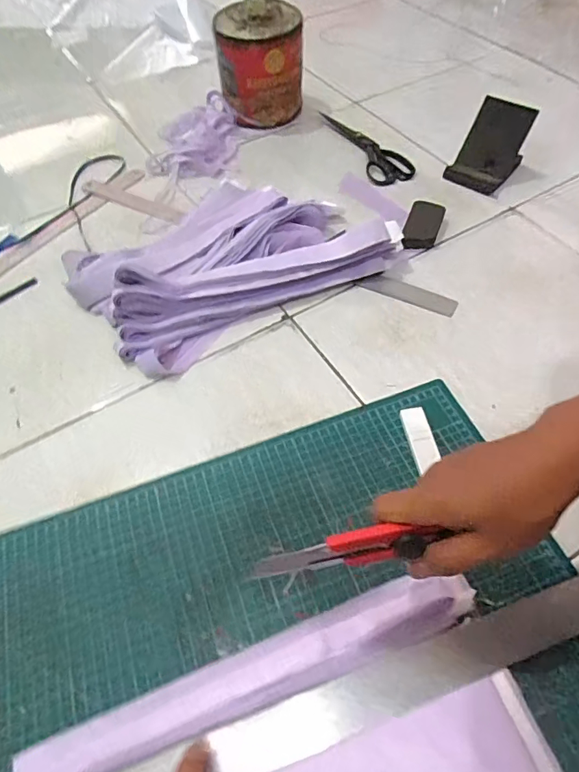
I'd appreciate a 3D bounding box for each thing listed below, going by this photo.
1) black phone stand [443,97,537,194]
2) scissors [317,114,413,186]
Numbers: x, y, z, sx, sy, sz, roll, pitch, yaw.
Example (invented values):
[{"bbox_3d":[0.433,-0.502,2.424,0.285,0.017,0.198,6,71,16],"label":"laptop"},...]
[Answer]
[{"bbox_3d":[0.314,-0.377,0.748,0.087,0.086,0.112,32,63,20],"label":"black phone stand"},{"bbox_3d":[0.136,-0.421,0.825,0.085,0.019,0.230,-20,58,-11],"label":"scissors"}]

